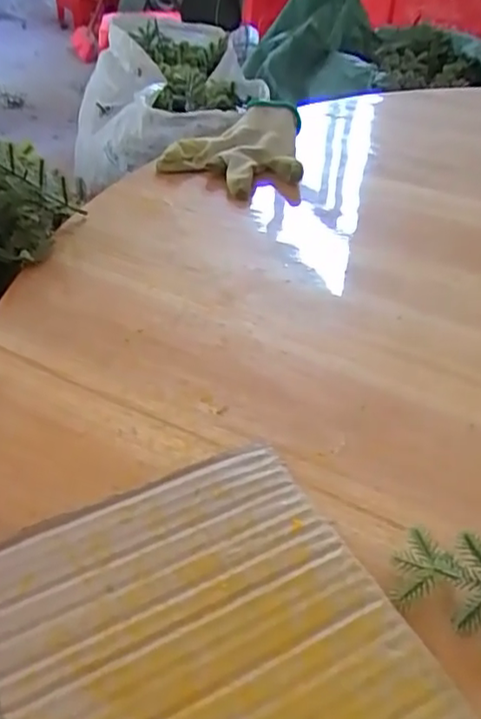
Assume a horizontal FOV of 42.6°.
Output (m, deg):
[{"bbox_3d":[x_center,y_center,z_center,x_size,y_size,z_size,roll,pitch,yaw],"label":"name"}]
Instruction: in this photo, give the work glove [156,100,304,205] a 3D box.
[{"bbox_3d":[-0.010,-0.223,0.647,0.146,0.042,0.163,3,40,1],"label":"work glove"}]

